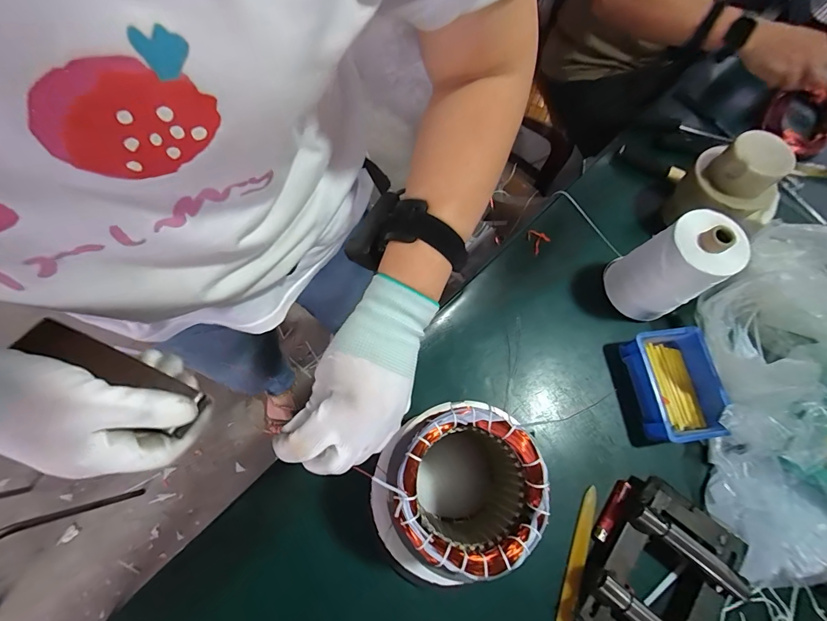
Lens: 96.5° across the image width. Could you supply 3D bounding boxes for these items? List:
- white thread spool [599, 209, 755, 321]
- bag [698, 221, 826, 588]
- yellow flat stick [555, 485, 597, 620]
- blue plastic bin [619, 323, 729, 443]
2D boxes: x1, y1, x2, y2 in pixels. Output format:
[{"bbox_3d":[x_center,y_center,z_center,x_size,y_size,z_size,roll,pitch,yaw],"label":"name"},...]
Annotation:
[{"bbox_3d":[0.340,-0.056,0.496,0.082,0.170,0.100,-24,73,-10],"label":"white thread spool"},{"bbox_3d":[0.475,0.090,0.474,0.208,0.094,0.468,13,70,3],"label":"bag"},{"bbox_3d":[0.203,0.300,0.454,0.018,0.005,0.158,13,66,30],"label":"yellow flat stick"},{"bbox_3d":[0.352,0.101,0.503,0.087,0.058,0.138,-5,70,-3],"label":"blue plastic bin"}]

